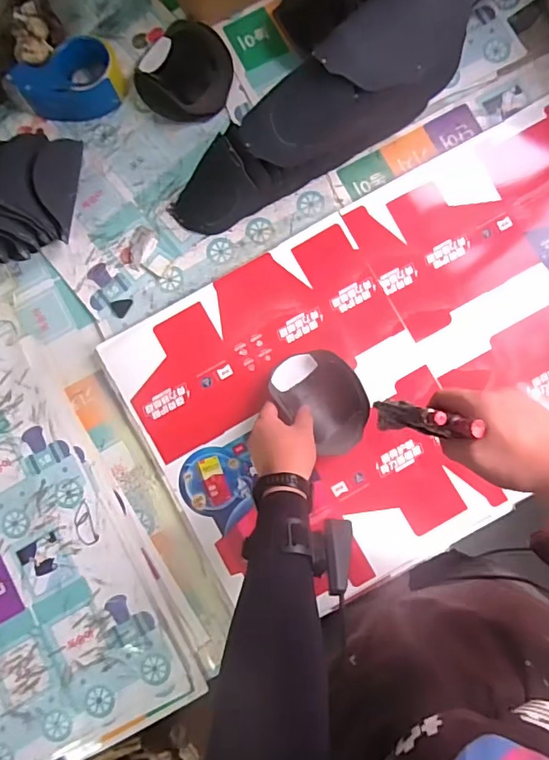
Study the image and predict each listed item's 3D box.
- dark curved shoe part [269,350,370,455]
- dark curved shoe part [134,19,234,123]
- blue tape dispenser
[{"bbox_3d":[0.064,0.023,0.660,0.101,0.040,0.143,-41,82,-3],"label":"dark curved shoe part"},{"bbox_3d":[-0.136,-0.462,0.756,0.134,0.045,0.139,0,82,2],"label":"dark curved shoe part"},{"bbox_3d":[-0.303,-0.443,0.742,0.162,0.053,0.106,6,82,3],"label":"blue tape dispenser"}]

